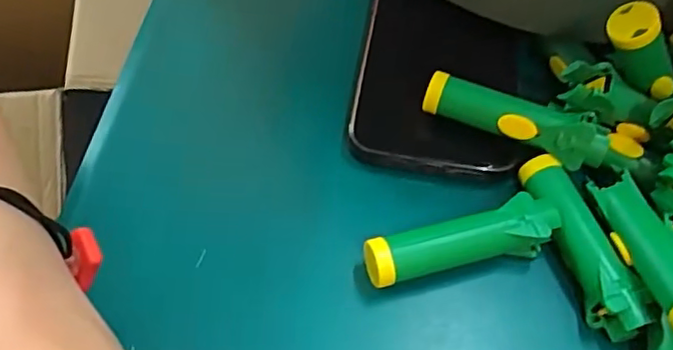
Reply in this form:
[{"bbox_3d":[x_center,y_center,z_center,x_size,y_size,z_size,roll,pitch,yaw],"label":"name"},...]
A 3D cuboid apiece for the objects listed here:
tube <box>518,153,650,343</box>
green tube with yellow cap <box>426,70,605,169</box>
[{"bbox_3d":[0.103,0.028,0.254,0.022,0.016,0.079,-13,56,-13],"label":"tube"},{"bbox_3d":[0.079,-0.025,0.273,0.080,0.019,0.021,18,55,9],"label":"green tube with yellow cap"}]

